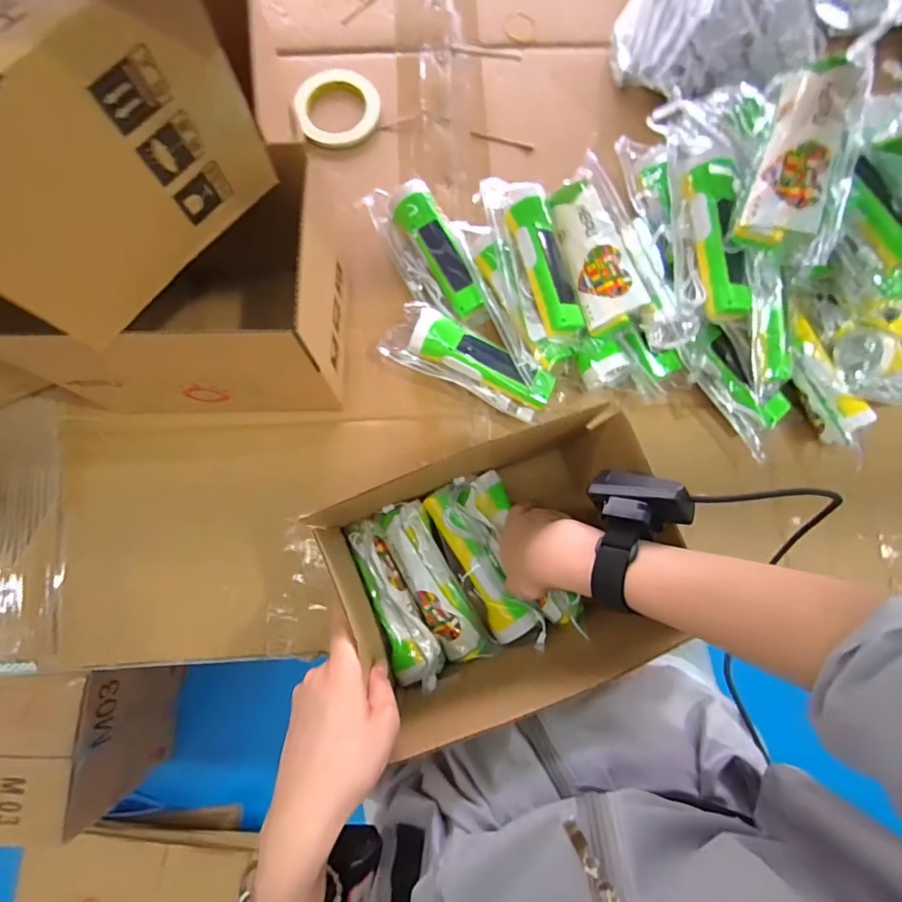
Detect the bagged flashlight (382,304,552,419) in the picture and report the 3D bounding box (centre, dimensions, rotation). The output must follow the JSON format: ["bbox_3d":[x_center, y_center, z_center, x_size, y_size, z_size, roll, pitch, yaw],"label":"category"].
[{"bbox_3d":[0.020,-0.097,0.567,0.190,0.052,0.065,27,80,4],"label":"bagged flashlight"}]

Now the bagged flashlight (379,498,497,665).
[{"bbox_3d":[-0.020,0.133,0.513,0.048,0.036,0.174,-27,93,-4],"label":"bagged flashlight"}]

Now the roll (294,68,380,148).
[{"bbox_3d":[-0.150,-0.455,0.662,0.105,0.023,0.111,0,79,1],"label":"roll"}]

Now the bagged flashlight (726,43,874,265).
[{"bbox_3d":[0.328,-0.268,0.458,0.088,0.051,0.200,20,80,3],"label":"bagged flashlight"}]

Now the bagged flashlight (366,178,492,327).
[{"bbox_3d":[-0.024,-0.234,0.598,0.082,0.050,0.204,-27,81,-6],"label":"bagged flashlight"}]

